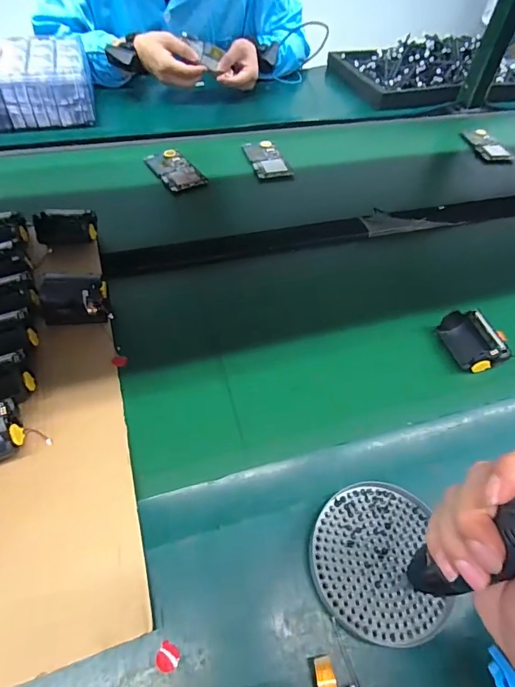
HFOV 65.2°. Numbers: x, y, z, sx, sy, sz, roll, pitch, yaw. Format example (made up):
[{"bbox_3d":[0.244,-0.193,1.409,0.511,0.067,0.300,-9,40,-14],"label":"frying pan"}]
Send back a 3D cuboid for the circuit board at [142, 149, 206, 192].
[{"bbox_3d":[-0.145,-0.301,0.690,0.067,0.004,0.121,-29,59,-23],"label":"circuit board"}]

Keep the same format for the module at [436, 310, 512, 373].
[{"bbox_3d":[0.250,-0.005,0.471,0.053,0.028,0.072,-10,53,-10],"label":"module"}]

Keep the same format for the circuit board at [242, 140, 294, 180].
[{"bbox_3d":[0.015,-0.333,0.728,0.063,0.012,0.102,-19,58,-15],"label":"circuit board"}]

